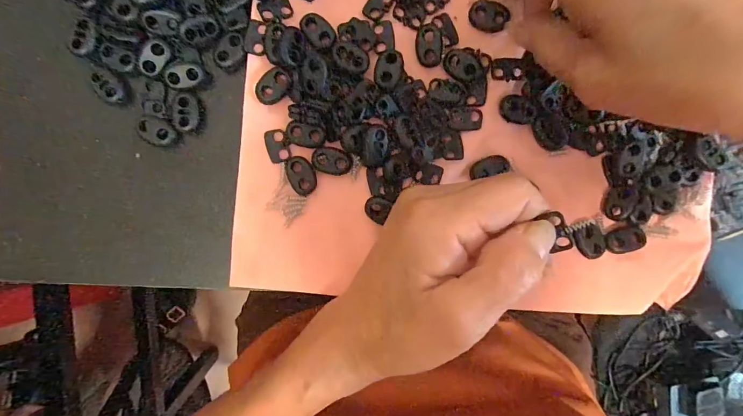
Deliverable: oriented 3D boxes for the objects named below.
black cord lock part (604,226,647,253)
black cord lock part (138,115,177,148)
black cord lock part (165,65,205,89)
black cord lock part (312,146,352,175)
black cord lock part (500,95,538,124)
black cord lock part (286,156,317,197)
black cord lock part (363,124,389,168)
[{"bbox_3d":[0.145,0.018,0.213,0.021,0.004,0.015,-8,94,-1],"label":"black cord lock part"},{"bbox_3d":[-0.118,-0.042,0.204,0.018,0.006,0.014,16,93,-3],"label":"black cord lock part"},{"bbox_3d":[-0.101,-0.071,0.200,0.020,0.004,0.012,-15,94,-1],"label":"black cord lock part"},{"bbox_3d":[-0.022,-0.026,0.207,0.022,0.004,0.014,17,93,-3],"label":"black cord lock part"},{"bbox_3d":[0.081,-0.054,0.206,0.019,0.005,0.014,14,93,-2],"label":"black cord lock part"},{"bbox_3d":[-0.039,-0.018,0.207,0.015,0.004,0.022,-29,94,0],"label":"black cord lock part"},{"bbox_3d":[0.002,-0.033,0.201,0.013,0.004,0.022,9,93,-2],"label":"black cord lock part"}]

